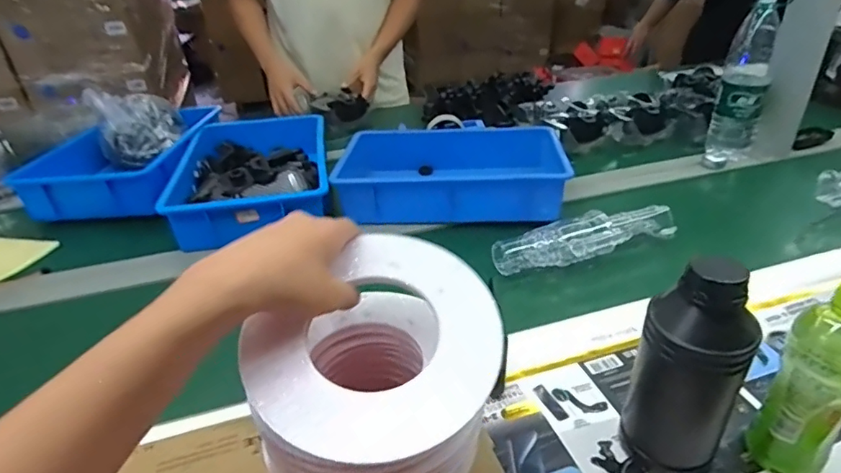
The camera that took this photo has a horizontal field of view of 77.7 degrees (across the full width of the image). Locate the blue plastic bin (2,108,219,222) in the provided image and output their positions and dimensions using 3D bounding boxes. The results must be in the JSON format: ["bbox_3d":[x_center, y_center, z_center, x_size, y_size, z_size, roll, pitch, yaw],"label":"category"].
[{"bbox_3d":[-0.620,-0.163,1.103,0.305,0.085,0.382,-6,32,-6],"label":"blue plastic bin"}]

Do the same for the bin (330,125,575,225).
[{"bbox_3d":[0.058,-0.129,1.023,0.424,0.096,0.282,0,32,4],"label":"bin"}]

